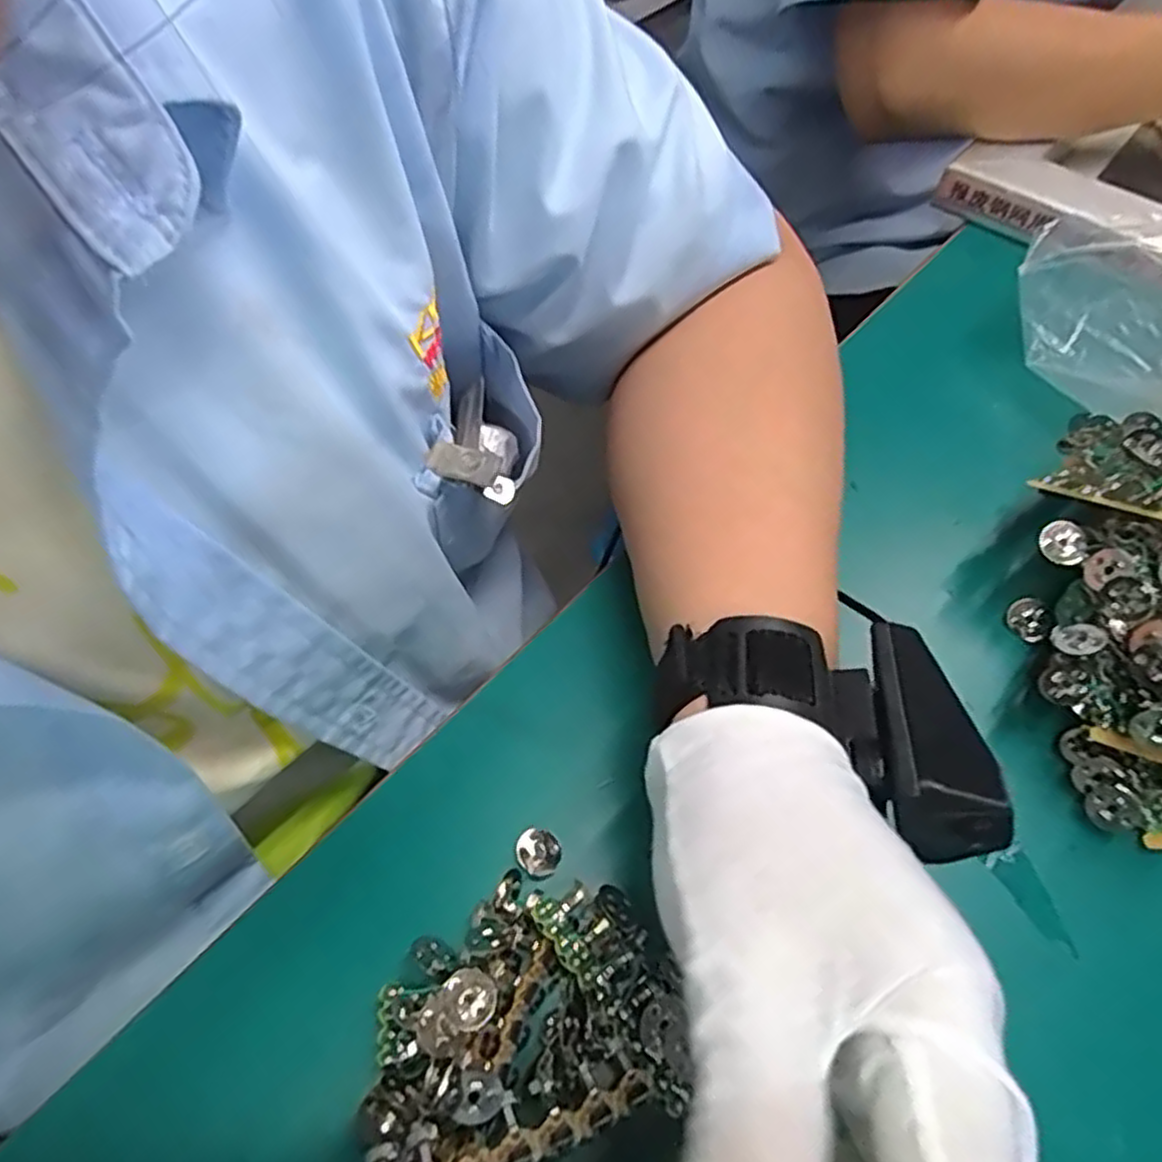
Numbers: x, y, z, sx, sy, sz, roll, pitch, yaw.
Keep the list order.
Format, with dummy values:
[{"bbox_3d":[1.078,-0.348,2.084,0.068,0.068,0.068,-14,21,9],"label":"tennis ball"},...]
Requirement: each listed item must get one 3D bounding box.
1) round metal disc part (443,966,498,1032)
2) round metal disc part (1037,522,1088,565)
[{"bbox_3d":[-0.032,0.119,0.216,0.014,0.007,0.015,0,60,0],"label":"round metal disc part"},{"bbox_3d":[0.179,-0.014,0.282,0.015,0.004,0.016,3,94,29],"label":"round metal disc part"}]

